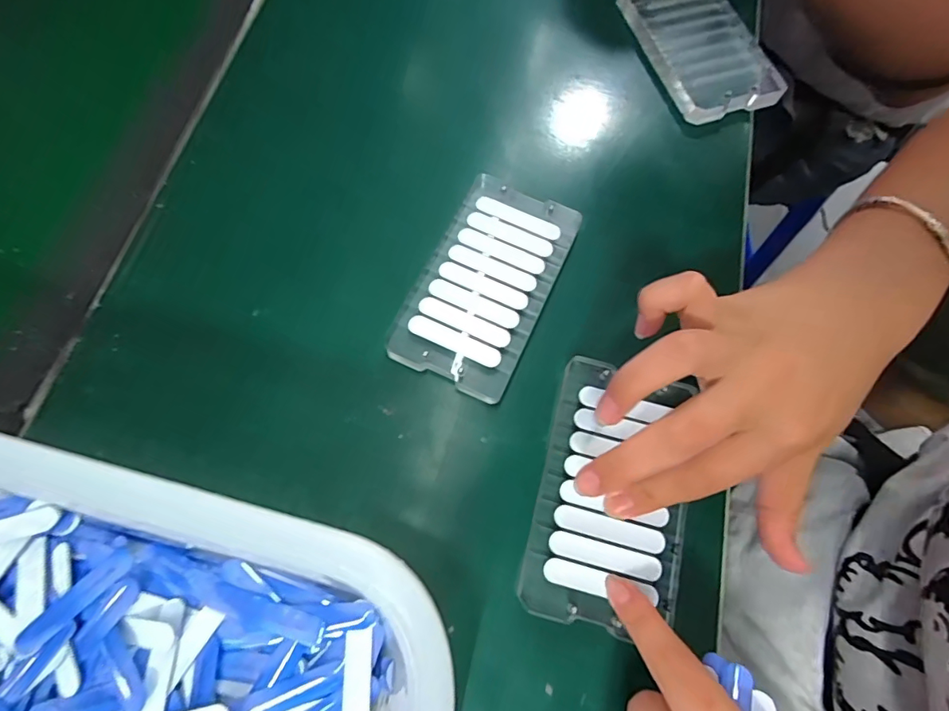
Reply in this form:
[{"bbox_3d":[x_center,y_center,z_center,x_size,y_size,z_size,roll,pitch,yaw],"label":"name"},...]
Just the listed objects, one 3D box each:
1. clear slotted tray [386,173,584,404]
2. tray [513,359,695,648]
[{"bbox_3d":[0.007,-0.040,0.264,0.068,0.016,0.121,25,72,7],"label":"clear slotted tray"},{"bbox_3d":[0.067,0.064,0.227,0.068,0.007,0.121,14,71,3],"label":"tray"}]

